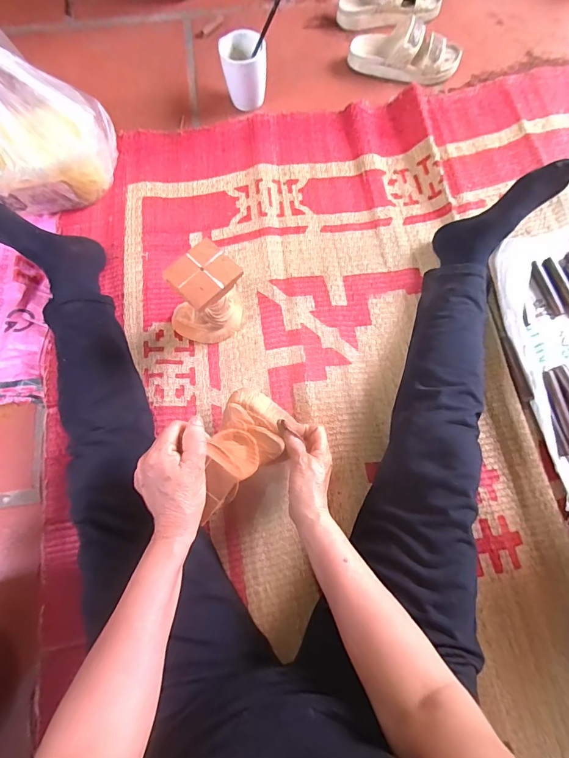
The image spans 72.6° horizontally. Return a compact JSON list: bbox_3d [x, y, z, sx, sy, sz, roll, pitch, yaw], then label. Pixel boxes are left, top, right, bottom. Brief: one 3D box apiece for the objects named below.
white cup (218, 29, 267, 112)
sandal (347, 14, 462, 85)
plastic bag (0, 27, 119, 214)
[{"bbox_3d":[-0.074,-0.589,0.747,0.080,0.101,0.079,-1,74,2],"label":"white cup"},{"bbox_3d":[0.243,-0.662,0.780,0.220,0.071,0.080,15,75,6],"label":"sandal"},{"bbox_3d":[-0.426,-0.421,0.579,0.231,0.314,0.176,-4,74,0],"label":"plastic bag"}]

